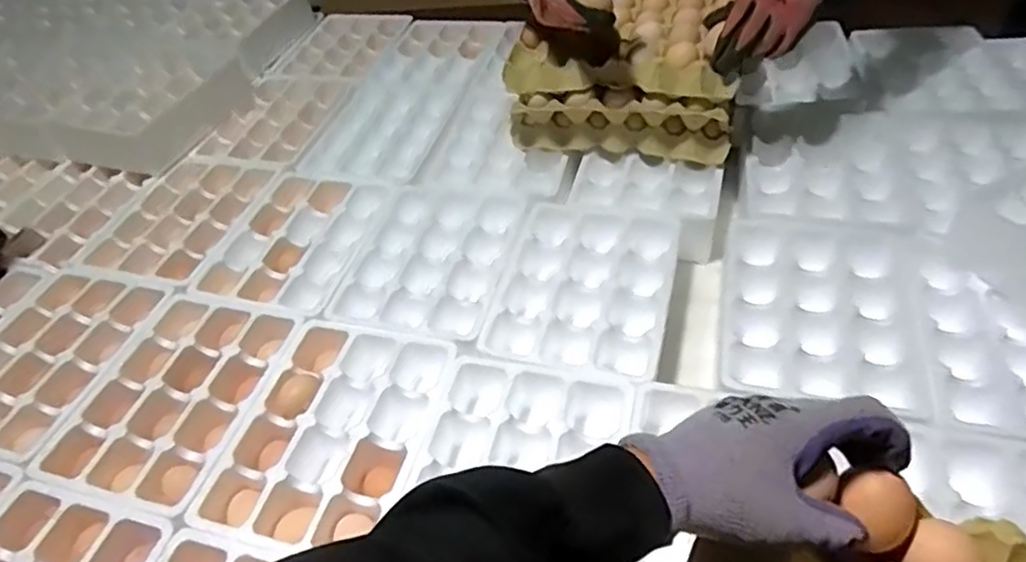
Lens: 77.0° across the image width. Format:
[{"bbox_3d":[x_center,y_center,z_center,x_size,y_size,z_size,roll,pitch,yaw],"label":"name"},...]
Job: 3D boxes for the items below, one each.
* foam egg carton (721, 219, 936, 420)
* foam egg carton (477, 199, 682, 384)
[{"bbox_3d":[0.329,0.026,0.689,0.189,0.031,0.247,10,47,16],"label":"foam egg carton"},{"bbox_3d":[0.084,0.019,0.745,0.185,0.073,0.240,10,49,16],"label":"foam egg carton"}]

